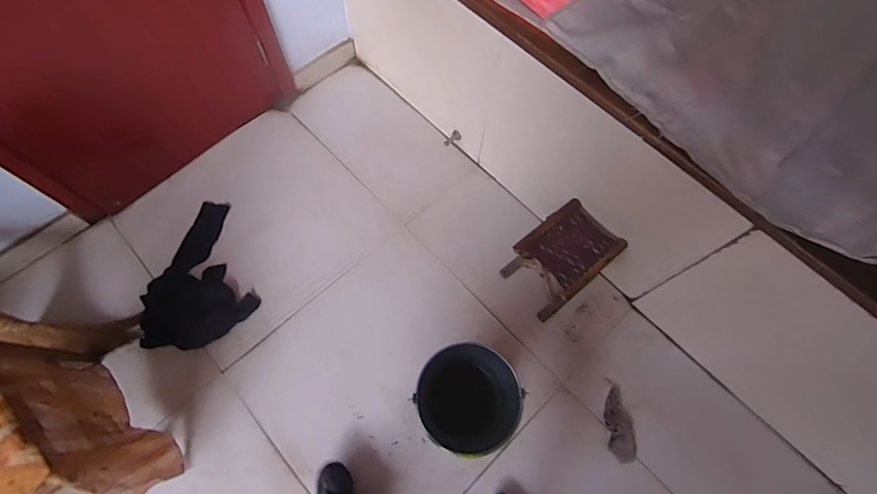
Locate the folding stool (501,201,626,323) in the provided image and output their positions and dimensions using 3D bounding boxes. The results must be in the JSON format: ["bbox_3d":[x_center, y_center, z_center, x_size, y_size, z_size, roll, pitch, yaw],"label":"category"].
[{"bbox_3d":[0.409,0.047,1.456,0.270,0.257,0.227,-36,73,-16],"label":"folding stool"}]

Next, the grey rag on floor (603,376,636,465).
[{"bbox_3d":[0.588,0.565,1.394,0.089,0.025,0.241,0,67,-2],"label":"grey rag on floor"}]

